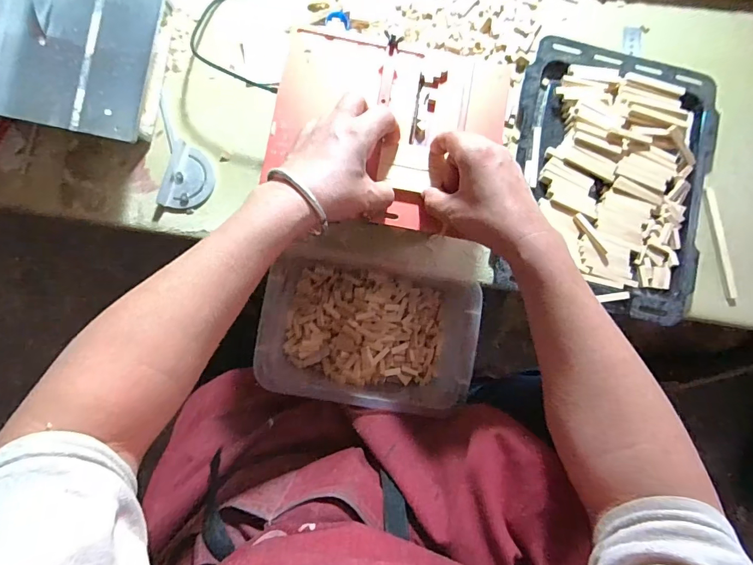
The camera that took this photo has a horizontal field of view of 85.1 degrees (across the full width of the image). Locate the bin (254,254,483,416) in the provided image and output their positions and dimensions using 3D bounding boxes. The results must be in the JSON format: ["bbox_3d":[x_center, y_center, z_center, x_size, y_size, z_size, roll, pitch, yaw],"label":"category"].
[{"bbox_3d":[-0.012,0.066,0.561,0.266,0.109,0.175,10,85,-2],"label":"bin"}]

